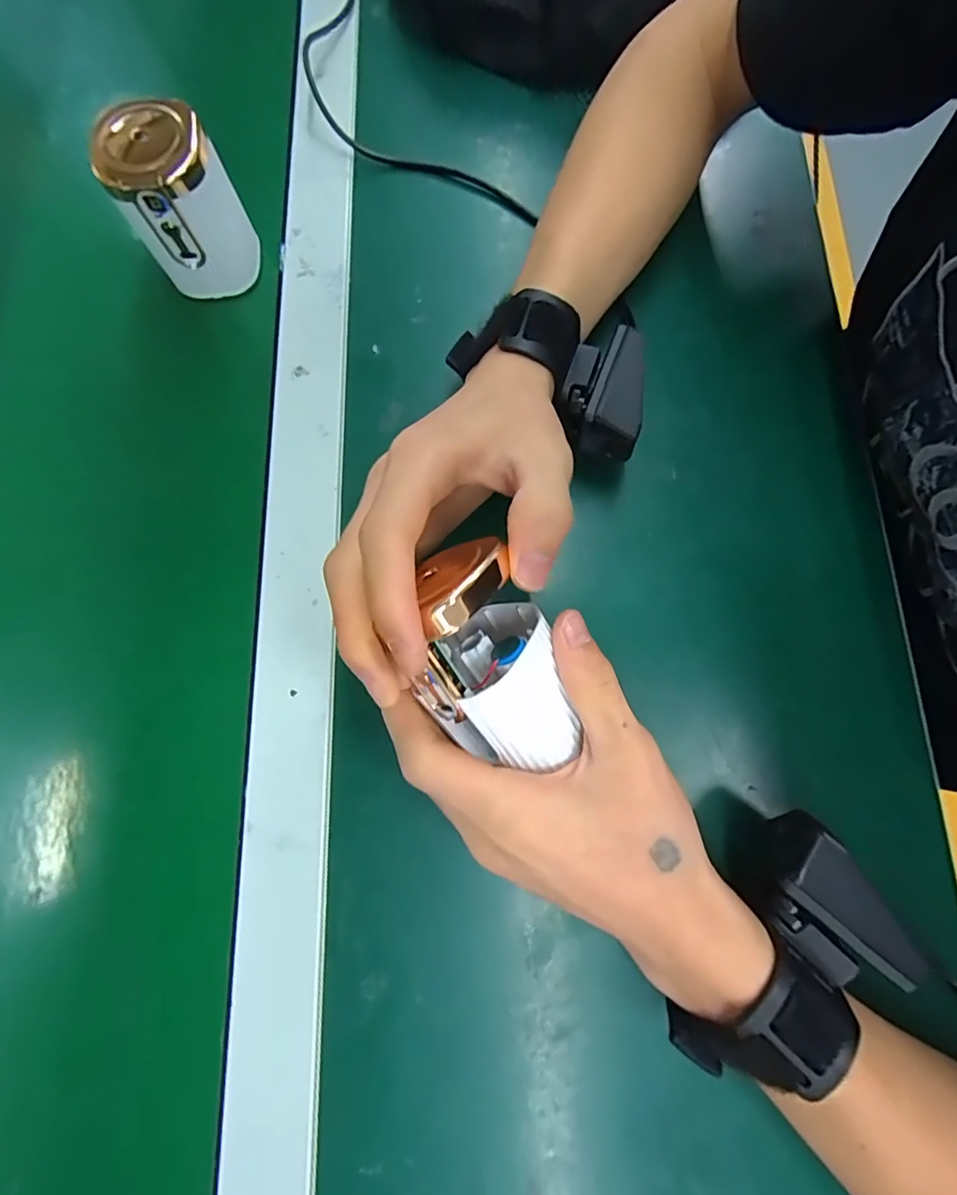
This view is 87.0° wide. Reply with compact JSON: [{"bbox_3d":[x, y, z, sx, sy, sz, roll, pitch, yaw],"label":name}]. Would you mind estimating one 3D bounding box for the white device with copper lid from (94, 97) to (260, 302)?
[{"bbox_3d":[-0.164,-0.219,0.281,0.057,0.074,0.047,-25,78,-5],"label":"white device with copper lid"}]

